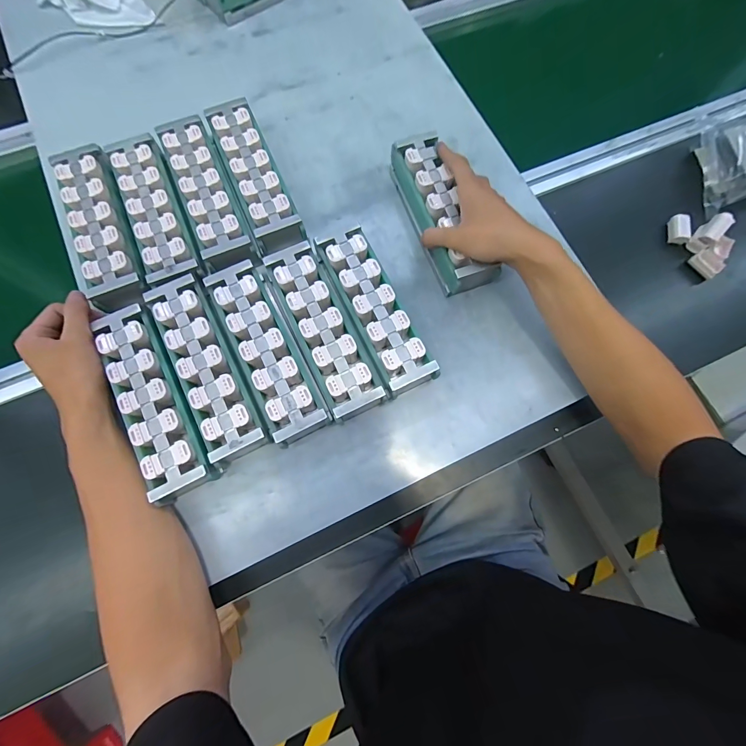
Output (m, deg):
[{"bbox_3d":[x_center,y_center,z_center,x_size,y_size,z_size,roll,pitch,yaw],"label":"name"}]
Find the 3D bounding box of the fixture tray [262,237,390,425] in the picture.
[{"bbox_3d":[-0.051,-0.046,0.367,0.059,0.047,0.191,-24,77,-7],"label":"fixture tray"}]

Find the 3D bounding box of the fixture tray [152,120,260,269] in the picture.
[{"bbox_3d":[-0.190,-0.202,0.399,0.056,0.041,0.204,-23,77,-7],"label":"fixture tray"}]

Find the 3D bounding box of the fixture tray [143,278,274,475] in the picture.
[{"bbox_3d":[-0.169,-0.005,0.355,0.057,0.047,0.191,-27,78,-8],"label":"fixture tray"}]

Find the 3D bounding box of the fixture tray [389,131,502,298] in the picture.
[{"bbox_3d":[0.080,-0.187,0.405,0.056,0.046,0.197,-19,79,-6],"label":"fixture tray"}]

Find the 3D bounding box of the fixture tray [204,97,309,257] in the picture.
[{"bbox_3d":[-0.135,-0.228,0.408,0.059,0.044,0.207,-22,77,-7],"label":"fixture tray"}]

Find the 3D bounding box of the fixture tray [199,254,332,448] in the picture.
[{"bbox_3d":[-0.109,-0.022,0.360,0.059,0.047,0.192,-26,78,-7],"label":"fixture tray"}]

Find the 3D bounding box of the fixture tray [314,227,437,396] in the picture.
[{"bbox_3d":[0.000,-0.067,0.374,0.055,0.048,0.189,-25,78,-7],"label":"fixture tray"}]

